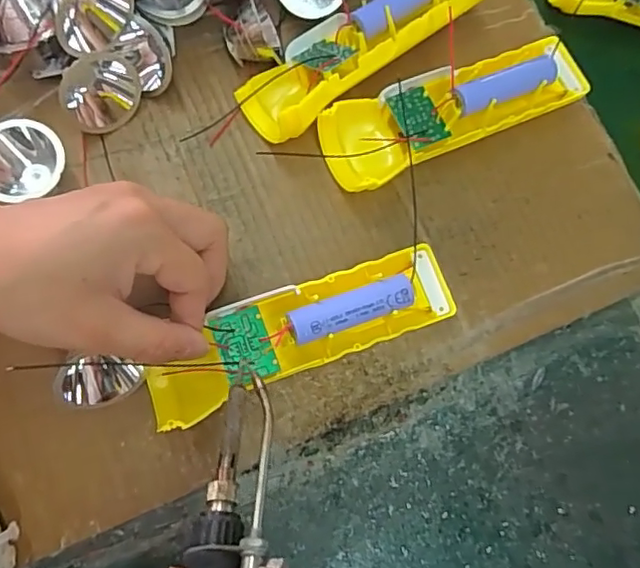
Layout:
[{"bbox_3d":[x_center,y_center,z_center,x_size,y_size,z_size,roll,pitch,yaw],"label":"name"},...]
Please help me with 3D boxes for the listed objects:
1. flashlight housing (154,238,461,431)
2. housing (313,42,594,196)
[{"bbox_3d":[-0.008,0.021,0.281,0.156,0.023,0.043,-20,79,-16],"label":"flashlight housing"},{"bbox_3d":[0.075,-0.096,0.320,0.153,0.030,0.046,-21,79,-11],"label":"housing"}]

